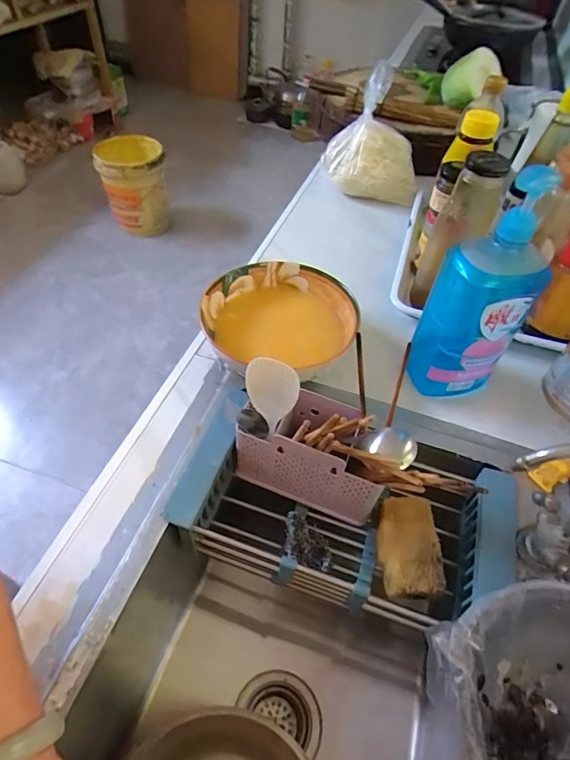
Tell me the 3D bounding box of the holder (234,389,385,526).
[{"bbox_3d":[0.034,0.087,0.545,0.174,0.125,0.081,18,52,10],"label":"holder"}]

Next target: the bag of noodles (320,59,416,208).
[{"bbox_3d":[0.182,-0.494,0.887,0.191,0.222,0.137,10,51,3],"label":"bag of noodles"}]

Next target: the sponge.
[{"bbox_3d":[0.142,0.190,0.513,0.066,0.025,0.110,3,51,-2],"label":"sponge"}]

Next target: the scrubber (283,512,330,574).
[{"bbox_3d":[0.026,0.192,0.521,0.061,0.013,0.056,23,49,-19],"label":"scrubber"}]

